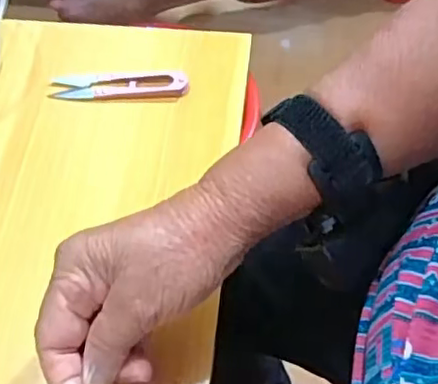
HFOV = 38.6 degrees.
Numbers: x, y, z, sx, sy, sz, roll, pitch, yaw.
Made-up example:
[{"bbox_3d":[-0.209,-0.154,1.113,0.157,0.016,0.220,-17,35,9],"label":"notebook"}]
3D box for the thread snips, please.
[{"bbox_3d":[-0.075,-0.081,0.472,0.102,0.010,0.021,0,60,1],"label":"thread snips"}]

